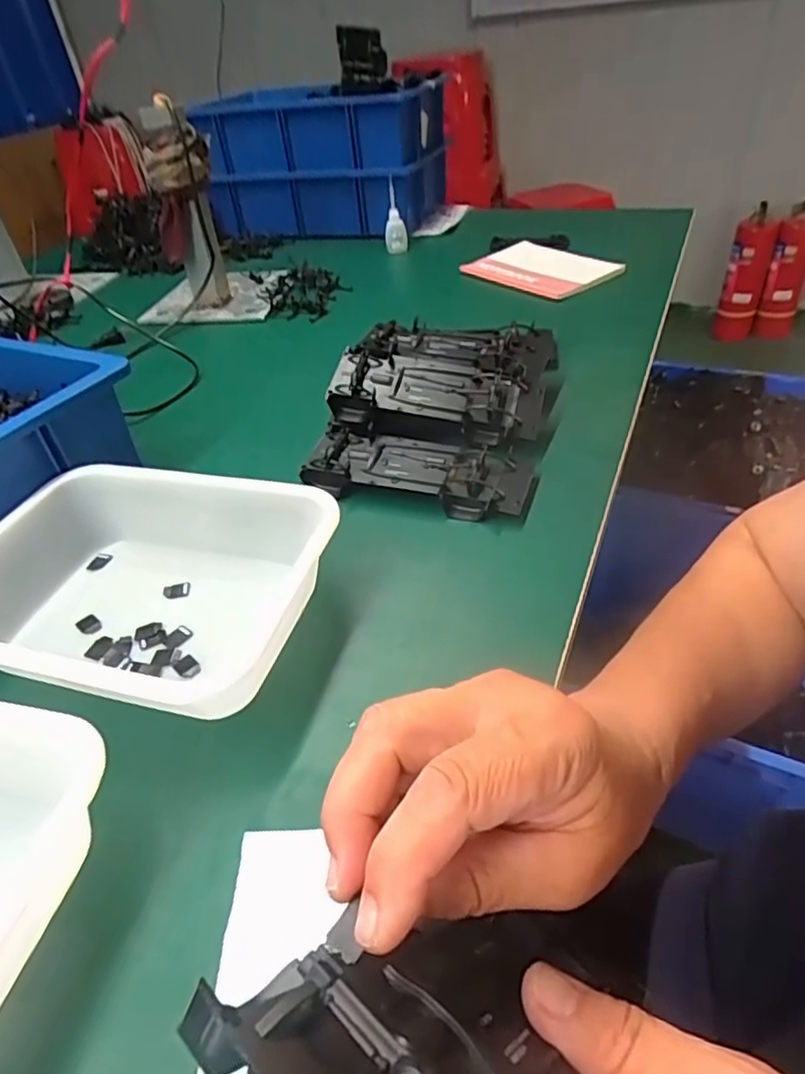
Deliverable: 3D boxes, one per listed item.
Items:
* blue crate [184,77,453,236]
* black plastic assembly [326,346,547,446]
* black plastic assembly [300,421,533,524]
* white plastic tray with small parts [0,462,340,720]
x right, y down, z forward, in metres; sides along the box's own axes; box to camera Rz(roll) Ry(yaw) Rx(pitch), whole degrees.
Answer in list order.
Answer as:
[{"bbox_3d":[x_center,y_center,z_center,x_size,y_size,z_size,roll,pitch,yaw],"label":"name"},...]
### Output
[{"bbox_3d":[-0.139,-0.711,1.157,0.378,0.214,0.275,11,44,20],"label":"blue crate"},{"bbox_3d":[0.031,-0.133,0.580,0.195,0.048,0.084,7,43,16],"label":"black plastic assembly"},{"bbox_3d":[0.012,-0.059,0.531,0.195,0.026,0.074,9,43,18],"label":"black plastic assembly"},{"bbox_3d":[-0.179,0.036,0.427,0.245,0.065,0.182,7,43,16],"label":"white plastic tray with small parts"}]

